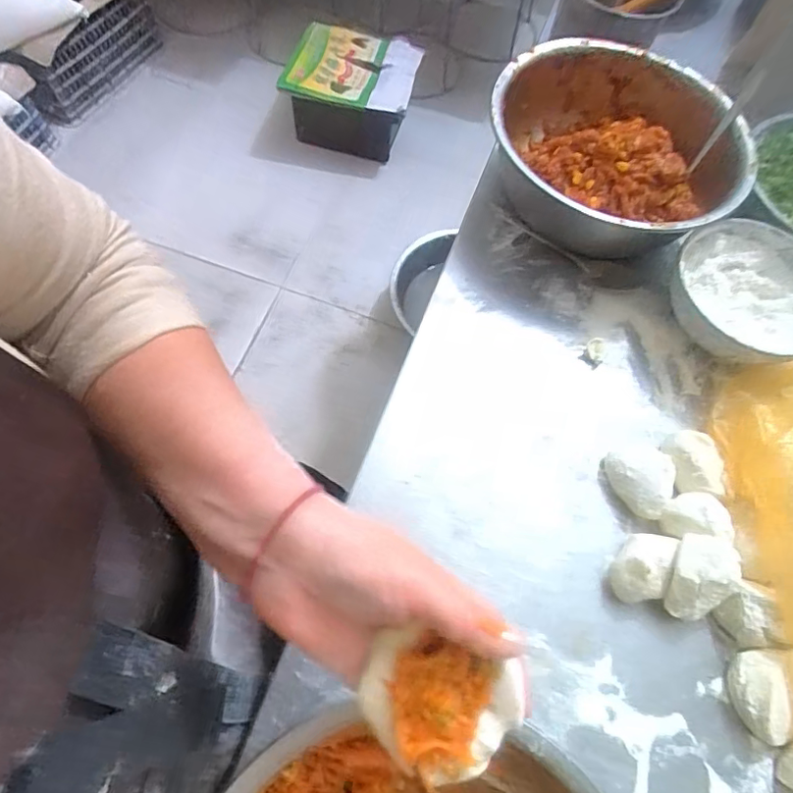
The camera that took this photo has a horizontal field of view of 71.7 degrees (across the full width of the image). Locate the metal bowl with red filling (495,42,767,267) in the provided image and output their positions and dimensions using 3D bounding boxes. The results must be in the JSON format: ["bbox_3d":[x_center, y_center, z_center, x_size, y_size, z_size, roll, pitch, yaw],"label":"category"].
[{"bbox_3d":[0.209,-0.244,0.551,0.234,0.089,0.241,1,66,-3],"label":"metal bowl with red filling"}]

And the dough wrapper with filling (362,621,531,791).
[{"bbox_3d":[0.020,0.145,0.263,0.067,0.024,0.064,33,88,6],"label":"dough wrapper with filling"}]

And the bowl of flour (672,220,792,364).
[{"bbox_3d":[0.320,-0.090,0.514,0.148,0.054,0.142,1,66,-3],"label":"bowl of flour"}]

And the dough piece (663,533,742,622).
[{"bbox_3d":[0.223,0.137,0.408,0.048,0.044,0.059,18,66,5],"label":"dough piece"}]

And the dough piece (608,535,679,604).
[{"bbox_3d":[0.183,0.127,0.414,0.037,0.033,0.054,23,67,7],"label":"dough piece"}]

